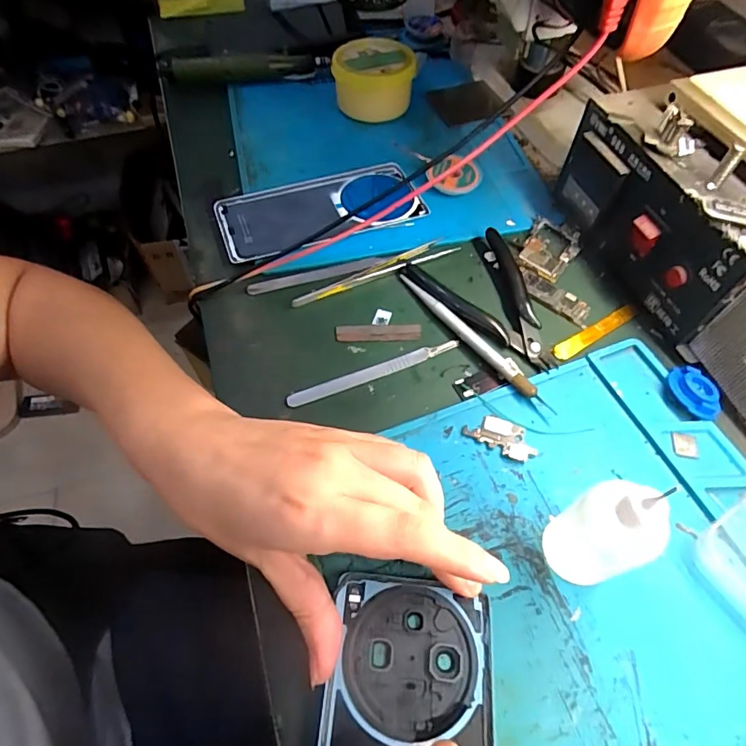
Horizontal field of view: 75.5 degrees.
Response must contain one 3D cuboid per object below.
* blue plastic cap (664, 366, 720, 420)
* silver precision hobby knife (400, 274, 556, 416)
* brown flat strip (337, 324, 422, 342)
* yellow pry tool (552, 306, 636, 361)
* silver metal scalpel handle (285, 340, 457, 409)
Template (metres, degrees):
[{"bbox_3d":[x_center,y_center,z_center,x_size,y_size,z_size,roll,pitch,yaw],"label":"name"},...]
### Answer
[{"bbox_3d":[0.198,0.013,0.297,0.027,0.009,0.035,5,57,3],"label":"blue plastic cap"},{"bbox_3d":[0.066,-0.026,0.323,0.014,0.010,0.139,-33,63,-19],"label":"silver precision hobby knife"},{"bbox_3d":[0.004,-0.028,0.329,0.057,0.004,0.014,-3,57,-2],"label":"brown flat strip"},{"bbox_3d":[0.153,-0.029,0.332,0.076,0.004,0.012,-29,62,-18],"label":"yellow pry tool"},{"bbox_3d":[0.002,-0.001,0.311,0.117,0.004,0.010,-21,59,-13],"label":"silver metal scalpel handle"}]

